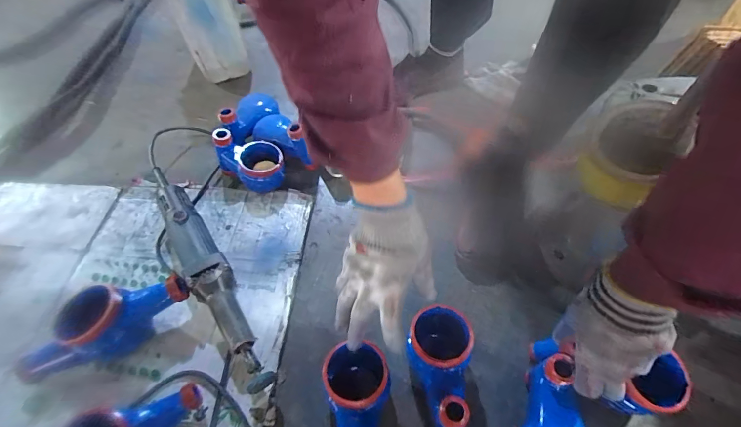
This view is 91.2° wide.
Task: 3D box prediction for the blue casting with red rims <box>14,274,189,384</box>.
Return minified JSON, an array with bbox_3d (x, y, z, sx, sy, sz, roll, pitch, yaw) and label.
[{"bbox_3d":[-0.373,0.152,0.513,0.230,0.098,0.104,-29,58,-1],"label":"blue casting with red rims"}]

